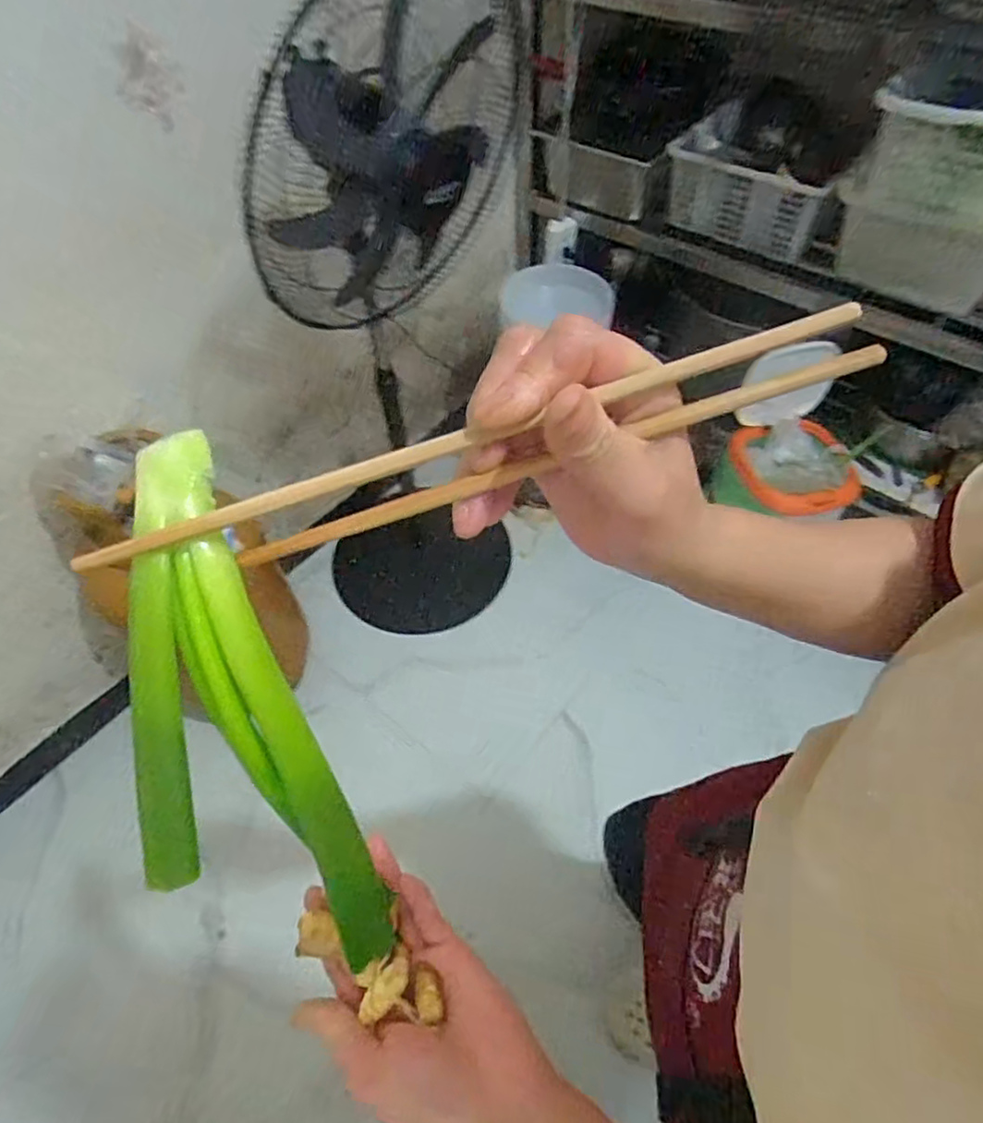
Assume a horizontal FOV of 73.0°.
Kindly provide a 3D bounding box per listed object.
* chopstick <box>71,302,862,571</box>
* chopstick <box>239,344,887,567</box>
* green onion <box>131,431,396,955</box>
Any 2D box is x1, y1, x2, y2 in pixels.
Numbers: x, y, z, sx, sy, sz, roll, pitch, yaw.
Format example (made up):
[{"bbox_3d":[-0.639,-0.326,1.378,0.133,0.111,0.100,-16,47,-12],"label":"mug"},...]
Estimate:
[{"bbox_3d":[-0.002,-0.044,0.226,0.273,0.007,0.010,-19,56,-4],"label":"chopstick"},{"bbox_3d":[0.026,-0.039,0.238,0.236,0.007,0.008,-18,55,-1],"label":"chopstick"},{"bbox_3d":[-0.094,0.062,0.231,0.061,0.019,0.199,-22,98,-10],"label":"green onion"}]

